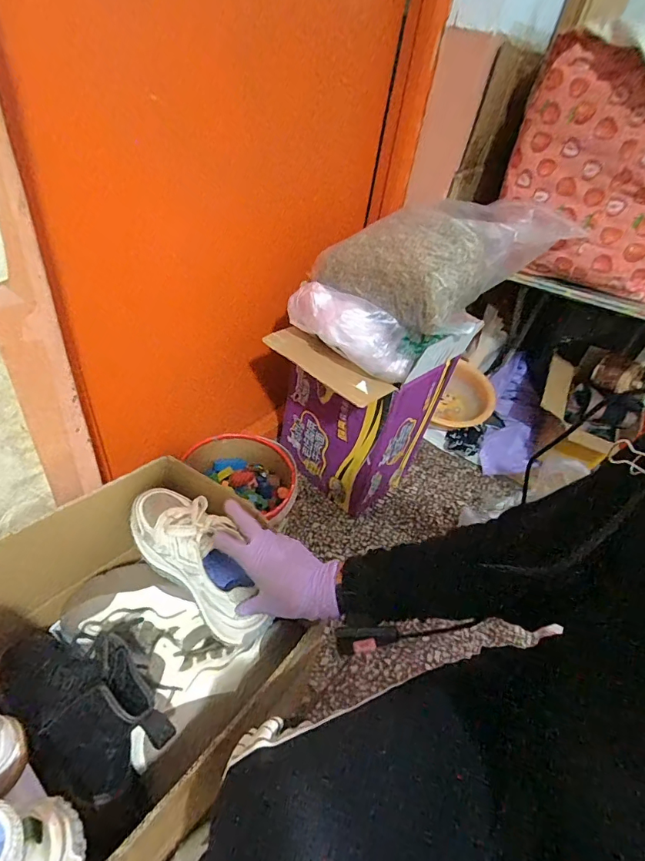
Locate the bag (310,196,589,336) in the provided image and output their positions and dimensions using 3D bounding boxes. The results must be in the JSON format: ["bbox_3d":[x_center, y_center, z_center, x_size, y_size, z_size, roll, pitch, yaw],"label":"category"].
[{"bbox_3d":[0.231,-0.331,0.813,0.412,0.126,0.265,-25,52,-34],"label":"bag"}]

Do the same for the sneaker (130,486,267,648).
[{"bbox_3d":[-0.170,0.170,0.601,0.087,0.115,0.243,-29,64,-35],"label":"sneaker"}]

